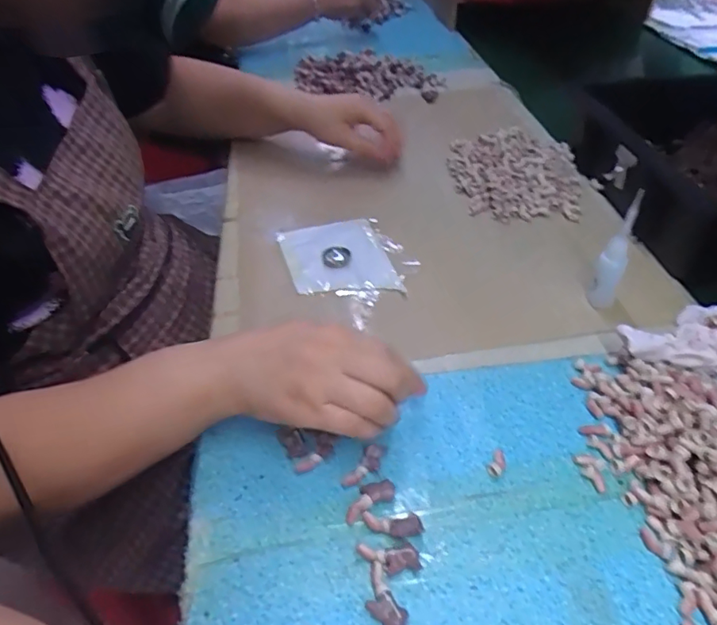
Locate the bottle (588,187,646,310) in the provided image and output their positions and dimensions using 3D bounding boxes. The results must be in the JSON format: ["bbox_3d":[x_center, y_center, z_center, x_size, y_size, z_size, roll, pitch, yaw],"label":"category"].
[{"bbox_3d":[0.222,-0.051,0.449,0.022,0.105,0.024,18,48,21],"label":"bottle"}]

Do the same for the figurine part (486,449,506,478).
[{"bbox_3d":[0.097,0.106,0.365,0.011,0.005,0.021,22,50,24],"label":"figurine part"}]

